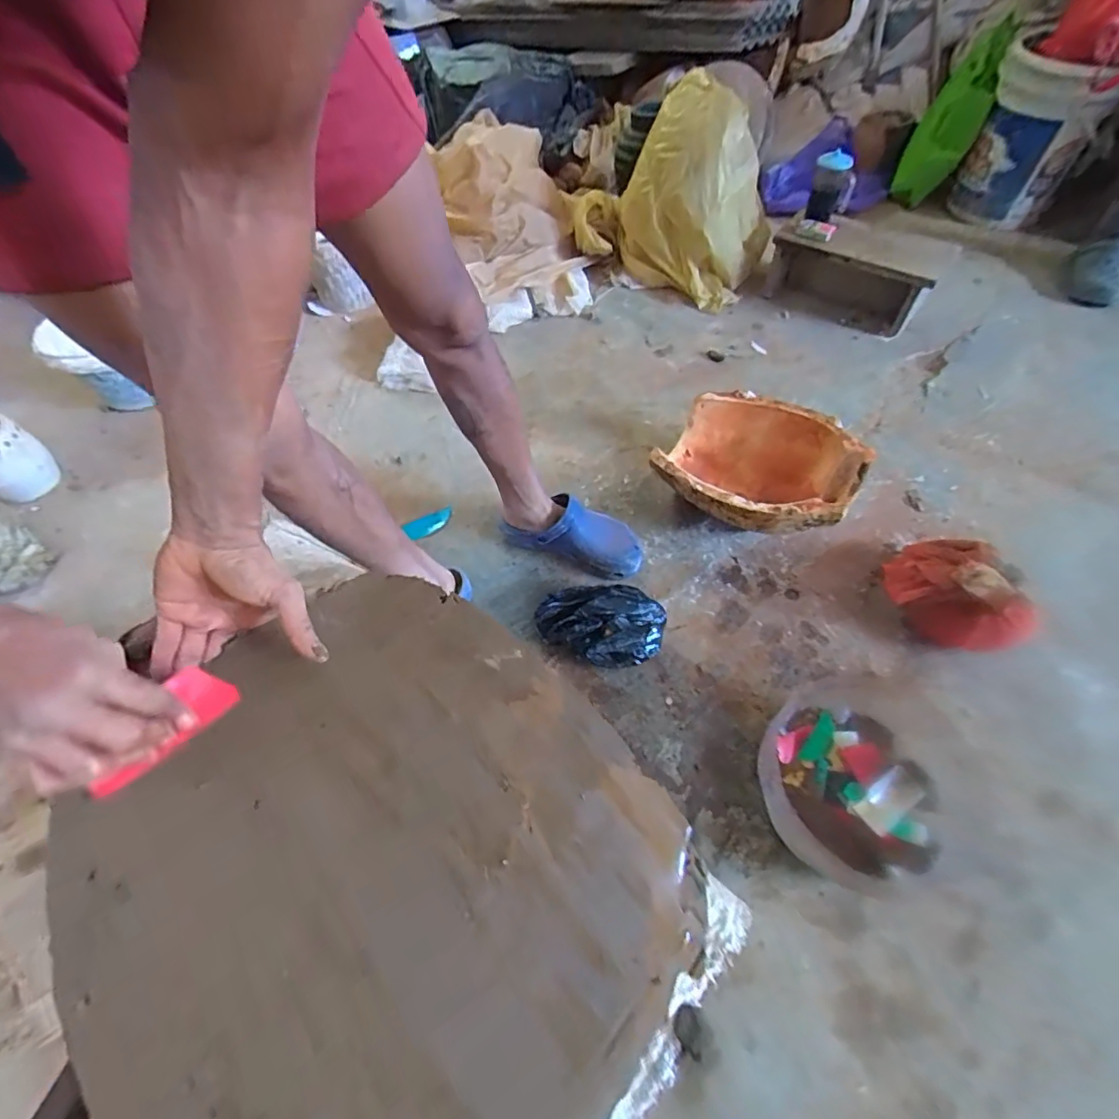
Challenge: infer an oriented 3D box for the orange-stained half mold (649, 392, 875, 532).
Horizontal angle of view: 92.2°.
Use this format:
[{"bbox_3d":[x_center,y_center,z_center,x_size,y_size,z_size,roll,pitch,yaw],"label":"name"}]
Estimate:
[{"bbox_3d":[0.362,-0.159,0.998,0.338,0.142,0.288,21,59,18],"label":"orange-stained half mold"}]

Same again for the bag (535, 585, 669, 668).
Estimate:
[{"bbox_3d":[0.065,0.107,0.881,0.204,0.063,0.125,9,56,11],"label":"bag"}]

